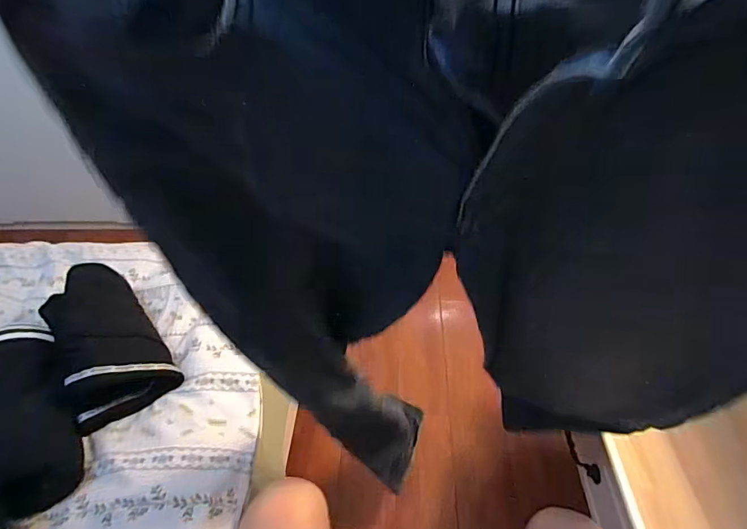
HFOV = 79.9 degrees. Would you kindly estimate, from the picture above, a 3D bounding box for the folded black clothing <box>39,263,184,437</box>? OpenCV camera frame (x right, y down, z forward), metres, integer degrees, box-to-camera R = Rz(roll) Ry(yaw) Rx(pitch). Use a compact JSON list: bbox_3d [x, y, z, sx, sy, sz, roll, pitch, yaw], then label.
[{"bbox_3d":[-0.401,0.104,0.664,0.133,0.083,0.246,-27,47,-26],"label":"folded black clothing"}]

